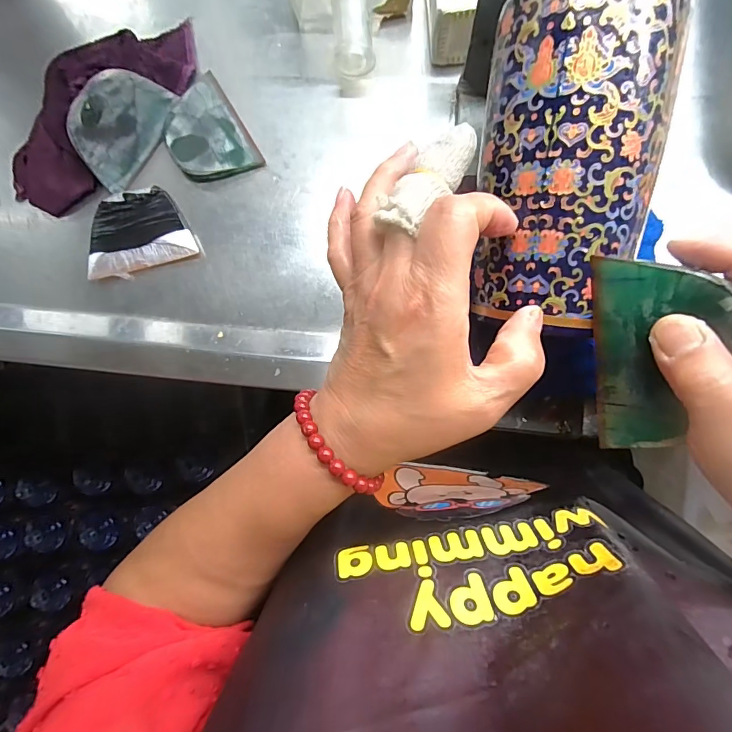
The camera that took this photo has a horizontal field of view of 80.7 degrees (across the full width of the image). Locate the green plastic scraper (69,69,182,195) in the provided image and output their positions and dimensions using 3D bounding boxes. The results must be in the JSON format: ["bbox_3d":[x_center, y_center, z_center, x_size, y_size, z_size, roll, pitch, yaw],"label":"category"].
[{"bbox_3d":[-0.186,-0.181,0.322,0.054,0.004,0.083,35,91,-32],"label":"green plastic scraper"}]

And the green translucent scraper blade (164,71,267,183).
[{"bbox_3d":[-0.123,-0.177,0.329,0.057,0.011,0.083,-31,88,4],"label":"green translucent scraper blade"}]

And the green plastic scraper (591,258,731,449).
[{"bbox_3d":[0.133,-0.001,0.192,0.055,0.004,0.093,5,117,42],"label":"green plastic scraper"}]

